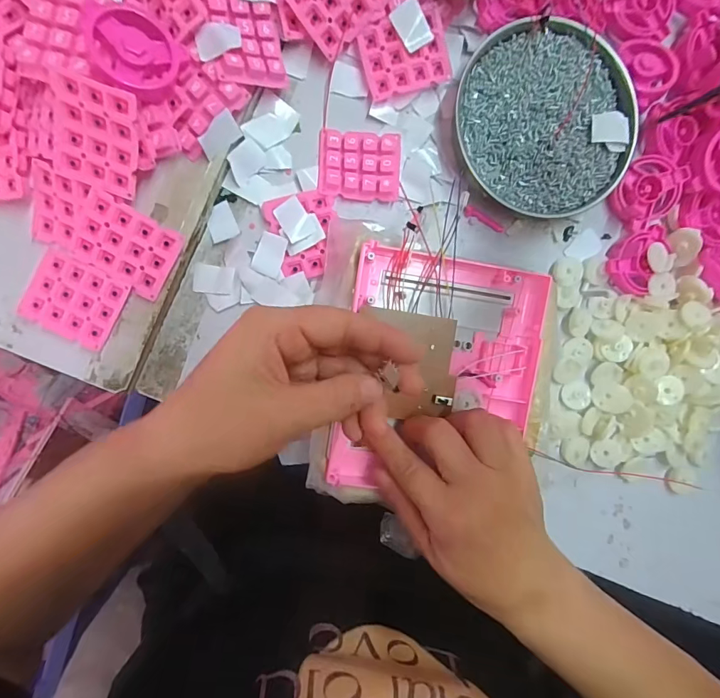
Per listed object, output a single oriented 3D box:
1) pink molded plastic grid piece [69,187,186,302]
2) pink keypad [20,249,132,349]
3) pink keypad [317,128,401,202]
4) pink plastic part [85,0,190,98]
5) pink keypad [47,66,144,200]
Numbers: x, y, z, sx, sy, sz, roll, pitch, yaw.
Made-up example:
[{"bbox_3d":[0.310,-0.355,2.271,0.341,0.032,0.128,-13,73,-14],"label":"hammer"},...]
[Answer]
[{"bbox_3d":[-0.153,-0.067,0.277,0.059,0.005,0.048,30,109,-16],"label":"pink molded plastic grid piece"},{"bbox_3d":[-0.191,-0.032,0.284,0.056,0.005,0.052,28,91,-6],"label":"pink keypad"},{"bbox_3d":[0.000,-0.135,0.309,0.058,0.008,0.046,3,94,-5],"label":"pink keypad"},{"bbox_3d":[-0.133,-0.173,0.246,0.052,0.016,0.044,28,89,-26],"label":"pink plastic part"},{"bbox_3d":[-0.155,-0.125,0.249,0.050,0.005,0.057,21,121,-3],"label":"pink keypad"}]

